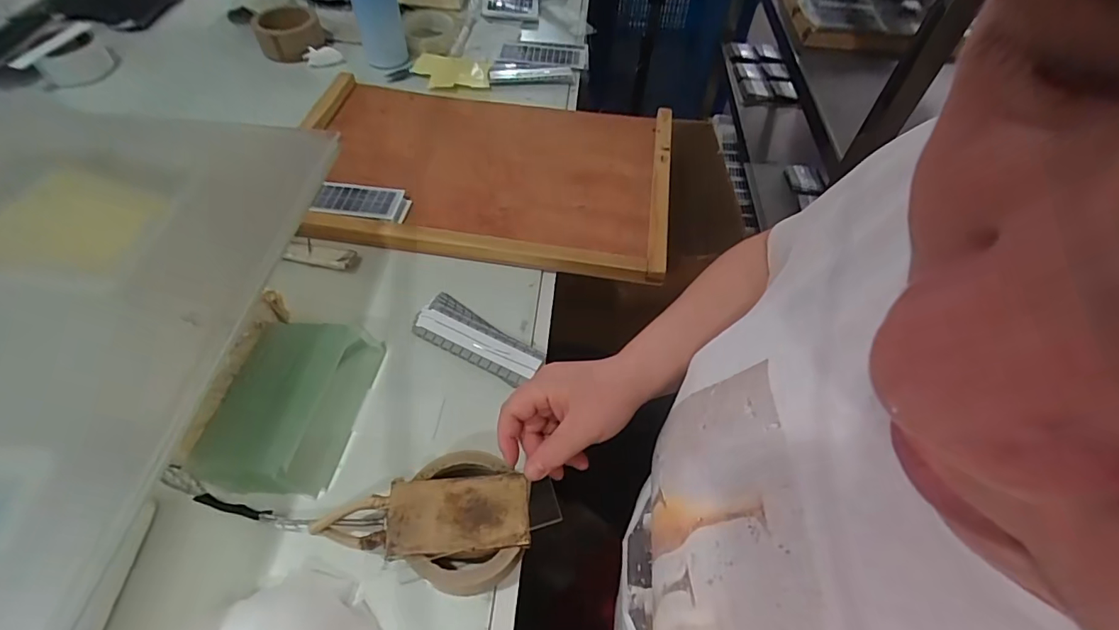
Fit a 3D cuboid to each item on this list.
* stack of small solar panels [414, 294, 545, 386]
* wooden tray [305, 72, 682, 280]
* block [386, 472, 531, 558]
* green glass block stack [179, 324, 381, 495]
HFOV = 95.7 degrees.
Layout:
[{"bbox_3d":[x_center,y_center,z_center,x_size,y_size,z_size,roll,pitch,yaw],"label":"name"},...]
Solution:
[{"bbox_3d":[-0.081,0.024,0.501,0.134,0.016,0.052,24,54,15],"label":"stack of small solar panels"},{"bbox_3d":[-0.100,-0.196,0.646,0.469,0.029,0.306,7,52,3],"label":"wooden tray"},{"bbox_3d":[-0.072,0.143,0.366,0.100,0.004,0.053,-1,54,-4],"label":"block"},{"bbox_3d":[-0.226,0.069,0.433,0.094,0.042,0.158,9,52,4],"label":"green glass block stack"}]

